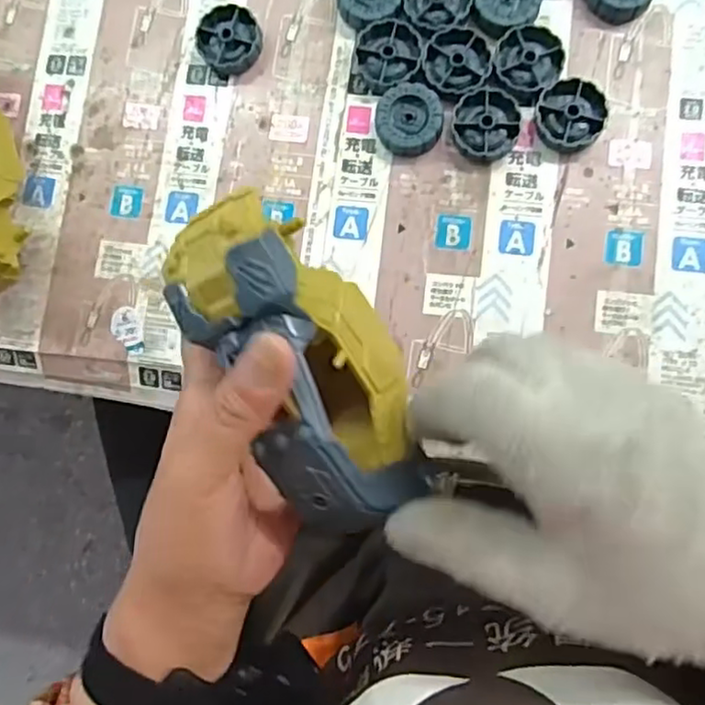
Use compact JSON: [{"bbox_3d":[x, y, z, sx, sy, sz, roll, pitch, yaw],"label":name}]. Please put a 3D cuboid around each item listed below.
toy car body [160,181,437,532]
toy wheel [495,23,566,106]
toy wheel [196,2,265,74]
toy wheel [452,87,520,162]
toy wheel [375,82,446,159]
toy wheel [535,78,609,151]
[{"bbox_3d":[-0.019,0.004,0.270,0.069,0.056,0.142,-30,100,4],"label":"toy car body"},{"bbox_3d":[0.101,-0.166,0.375,0.038,0.013,0.041,-1,86,7],"label":"toy wheel"},{"bbox_3d":[-0.073,-0.189,0.393,0.037,0.015,0.038,-1,86,7],"label":"toy wheel"},{"bbox_3d":[0.076,-0.129,0.371,0.037,0.011,0.040,-1,86,7],"label":"toy wheel"},{"bbox_3d":[0.033,-0.134,0.373,0.037,0.010,0.038,-1,86,7],"label":"toy wheel"},{"bbox_3d":[0.124,-0.134,0.369,0.038,0.013,0.039,-1,86,7],"label":"toy wheel"}]

